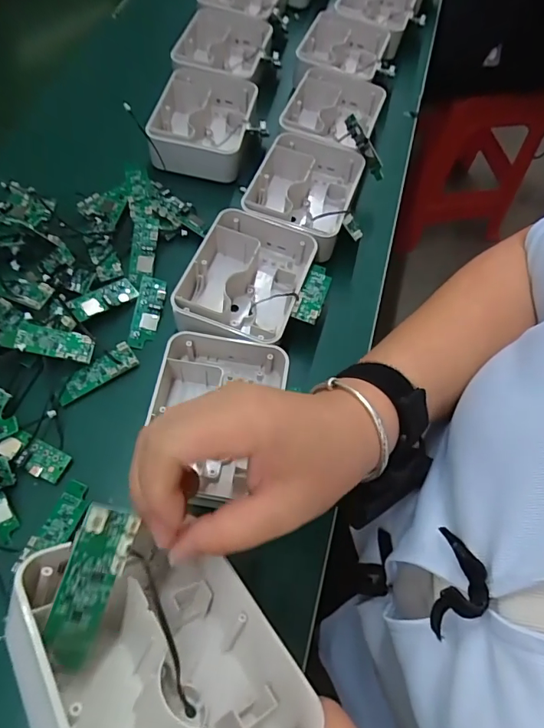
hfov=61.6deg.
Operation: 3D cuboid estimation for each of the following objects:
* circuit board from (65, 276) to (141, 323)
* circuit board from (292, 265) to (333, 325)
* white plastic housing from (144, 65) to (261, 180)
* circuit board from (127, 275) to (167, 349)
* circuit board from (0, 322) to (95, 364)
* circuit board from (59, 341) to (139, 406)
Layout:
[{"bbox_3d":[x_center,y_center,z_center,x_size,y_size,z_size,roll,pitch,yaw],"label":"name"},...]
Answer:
[{"bbox_3d":[-0.152,-0.060,0.414,0.061,0.009,0.024,-34,70,-33],"label":"circuit board"},{"bbox_3d":[0.038,-0.066,0.411,0.024,0.007,0.068,22,56,-2],"label":"circuit board"},{"bbox_3d":[-0.078,-0.274,0.516,0.113,0.039,0.134,6,65,1],"label":"white plastic housing"},{"bbox_3d":[-0.115,-0.048,0.420,0.023,0.011,0.070,5,65,0],"label":"circuit board"},{"bbox_3d":[-0.186,-0.018,0.380,0.072,0.007,0.024,12,78,-6],"label":"circuit board"},{"bbox_3d":[-0.147,0.009,0.384,0.070,0.013,0.024,-40,82,-17],"label":"circuit board"}]

